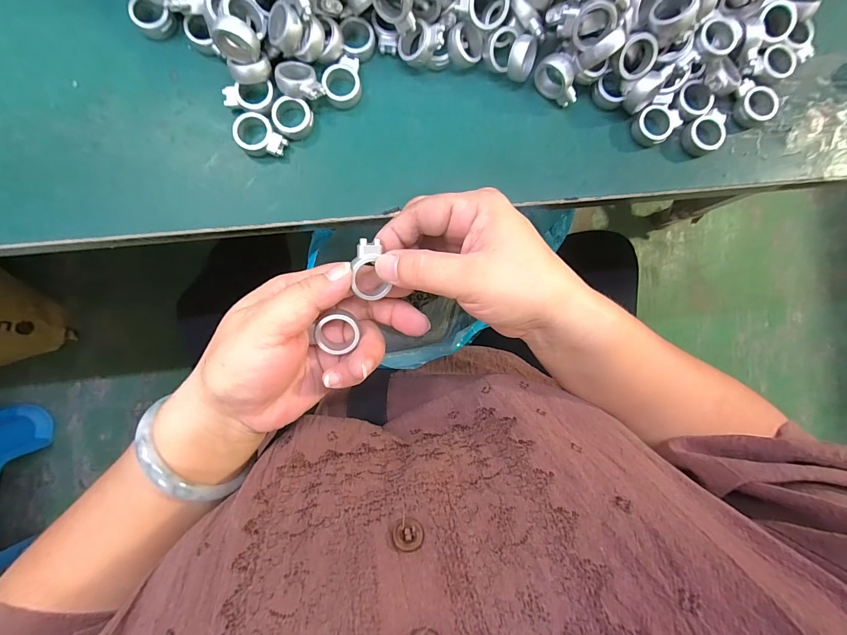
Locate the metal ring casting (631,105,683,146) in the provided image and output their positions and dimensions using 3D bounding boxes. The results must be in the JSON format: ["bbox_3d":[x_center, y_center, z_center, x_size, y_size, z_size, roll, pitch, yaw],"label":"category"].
[{"bbox_3d":[0.168,-0.140,0.257,0.030,0.008,0.026,-44,92,-2],"label":"metal ring casting"}]

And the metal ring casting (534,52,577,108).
[{"bbox_3d":[0.094,-0.165,0.248,0.034,0.026,0.015,40,88,-2],"label":"metal ring casting"}]

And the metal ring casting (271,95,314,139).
[{"bbox_3d":[-0.089,-0.136,0.245,0.026,0.010,0.025,0,90,-3],"label":"metal ring casting"}]

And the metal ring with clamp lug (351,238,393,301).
[{"bbox_3d":[-0.030,-0.027,0.199,0.020,0.004,0.032,-13,100,-24],"label":"metal ring with clamp lug"}]

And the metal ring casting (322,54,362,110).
[{"bbox_3d":[-0.055,-0.164,0.246,0.024,0.011,0.033,7,89,-3],"label":"metal ring casting"}]

